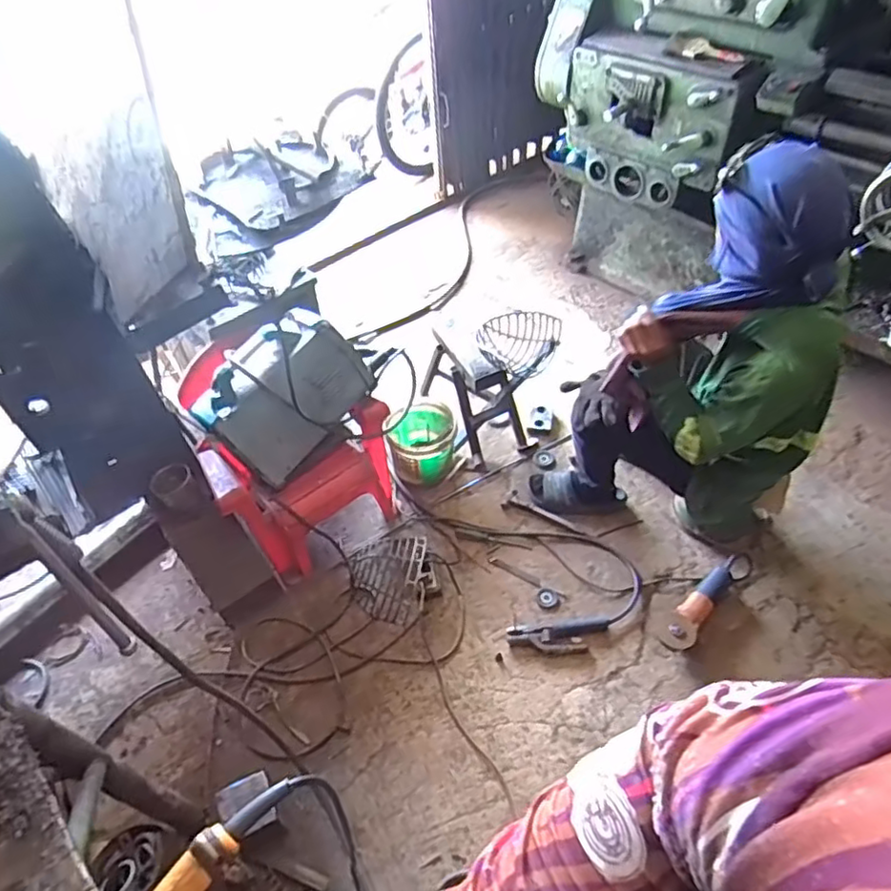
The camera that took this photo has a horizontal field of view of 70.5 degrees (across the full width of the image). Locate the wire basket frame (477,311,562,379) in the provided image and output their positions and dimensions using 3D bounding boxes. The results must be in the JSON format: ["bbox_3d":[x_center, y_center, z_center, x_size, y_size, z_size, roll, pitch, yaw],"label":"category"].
[{"bbox_3d":[0.200,-0.269,1.701,0.223,0.106,0.152,-2,48,3],"label":"wire basket frame"}]

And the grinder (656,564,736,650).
[{"bbox_3d":[0.597,0.368,1.499,0.093,0.082,0.268,32,58,28],"label":"grinder"}]

